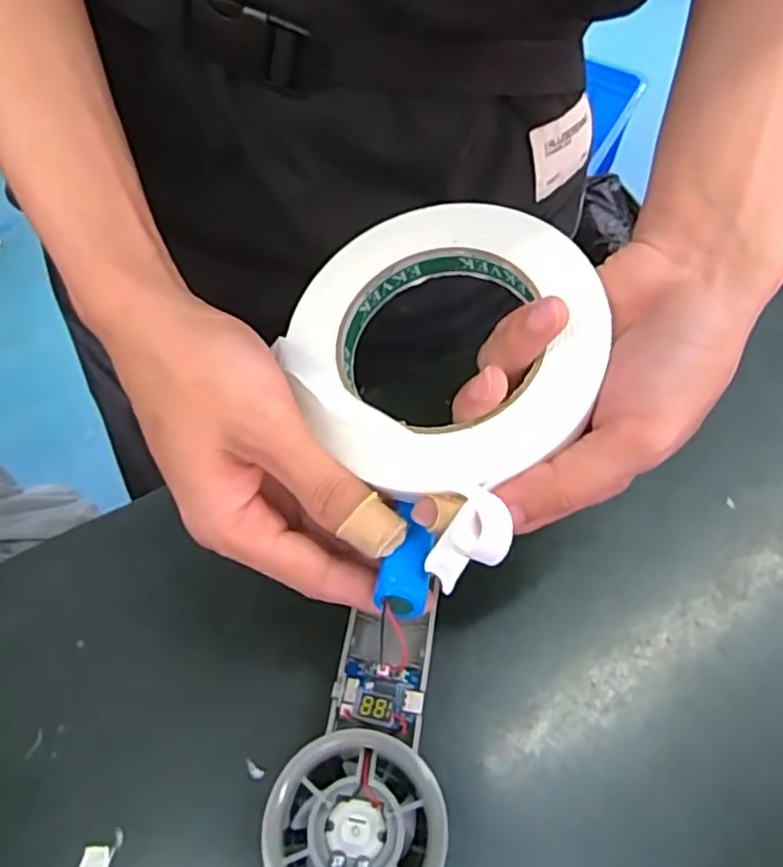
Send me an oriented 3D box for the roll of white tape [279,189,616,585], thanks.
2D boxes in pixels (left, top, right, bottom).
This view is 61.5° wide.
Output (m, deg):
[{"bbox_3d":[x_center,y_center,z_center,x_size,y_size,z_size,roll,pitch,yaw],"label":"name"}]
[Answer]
[{"bbox_3d":[0.022,-0.032,0.253,0.115,0.020,0.131,-41,64,-4],"label":"roll of white tape"}]

